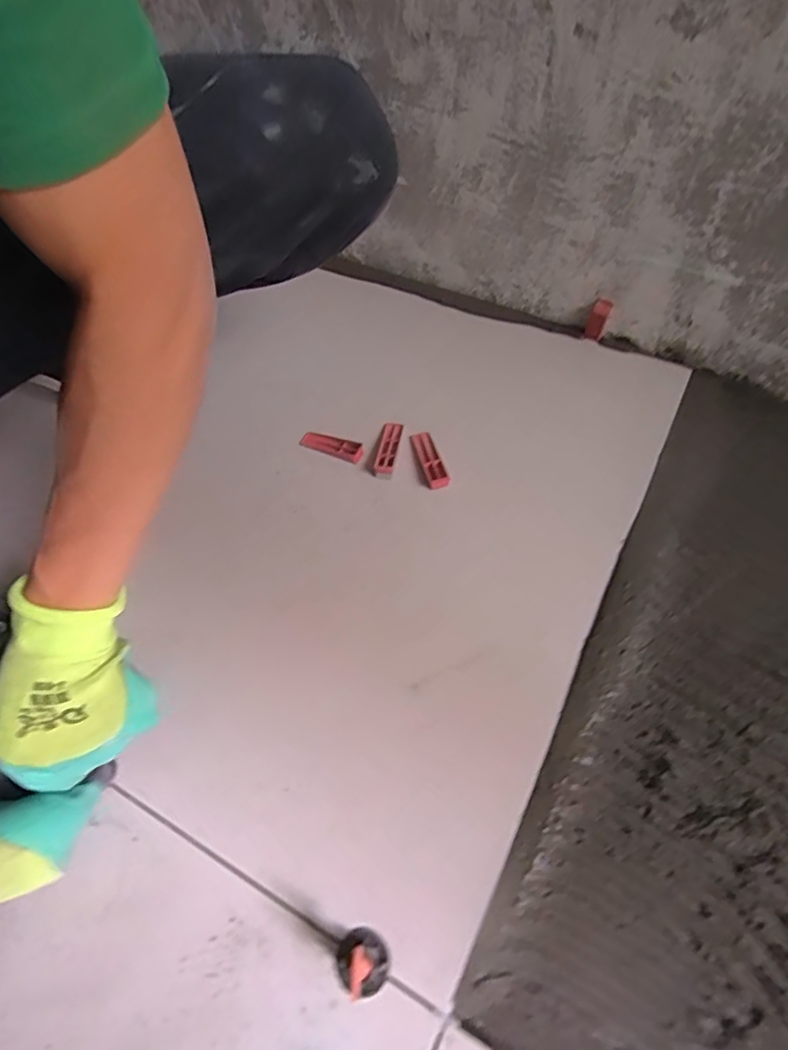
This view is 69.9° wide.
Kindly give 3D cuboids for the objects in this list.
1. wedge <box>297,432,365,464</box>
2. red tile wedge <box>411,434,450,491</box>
[{"bbox_3d":[-0.066,-0.084,0.592,0.073,0.019,0.016,23,64,17],"label":"wedge"},{"bbox_3d":[0.036,-0.067,0.575,0.020,0.011,0.073,-16,60,-5],"label":"red tile wedge"}]

